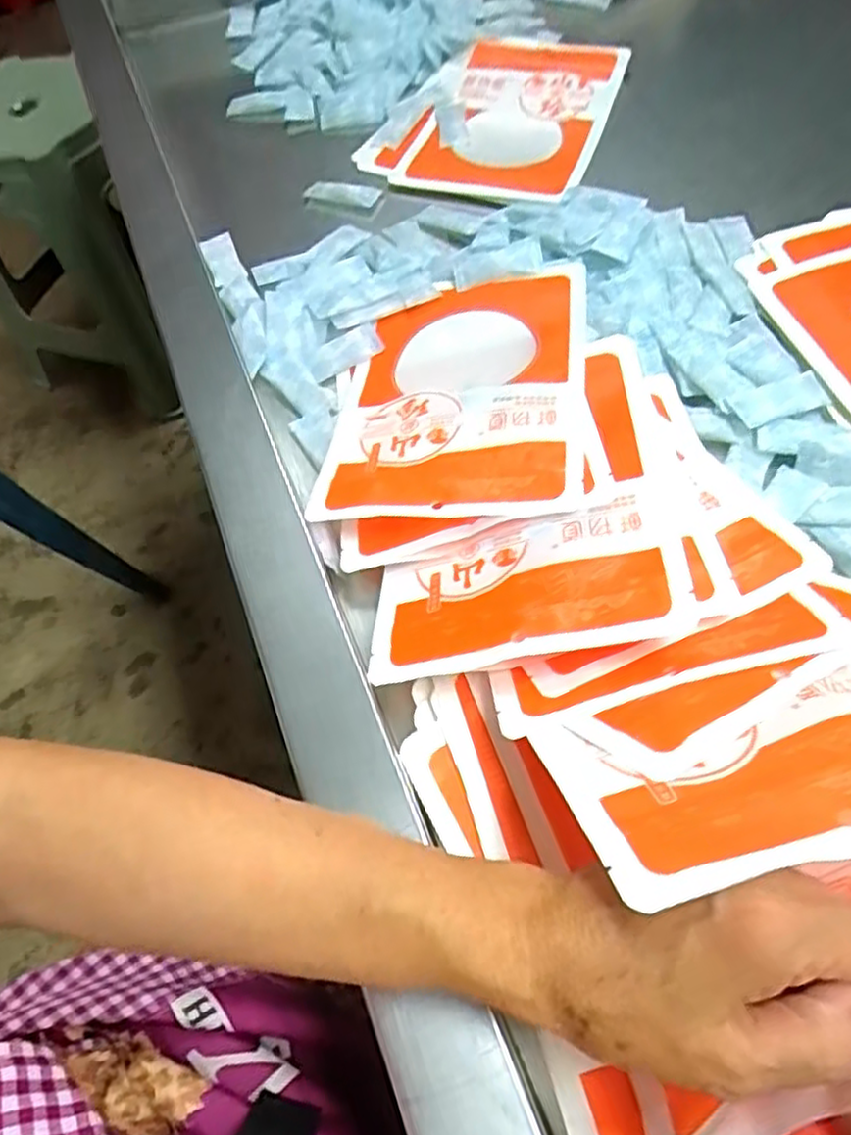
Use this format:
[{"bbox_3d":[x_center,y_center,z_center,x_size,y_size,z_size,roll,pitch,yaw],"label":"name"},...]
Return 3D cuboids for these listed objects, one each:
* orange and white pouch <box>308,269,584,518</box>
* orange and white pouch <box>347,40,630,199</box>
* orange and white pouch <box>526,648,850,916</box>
[{"bbox_3d":[0.023,-0.125,0.482,0.163,0.013,0.236,-3,51,17],"label":"orange and white pouch"},{"bbox_3d":[0.066,-0.433,0.677,0.207,0.021,0.241,17,64,13],"label":"orange and white pouch"},{"bbox_3d":[0.137,0.074,0.276,0.165,0.012,0.099,-13,25,0],"label":"orange and white pouch"}]

